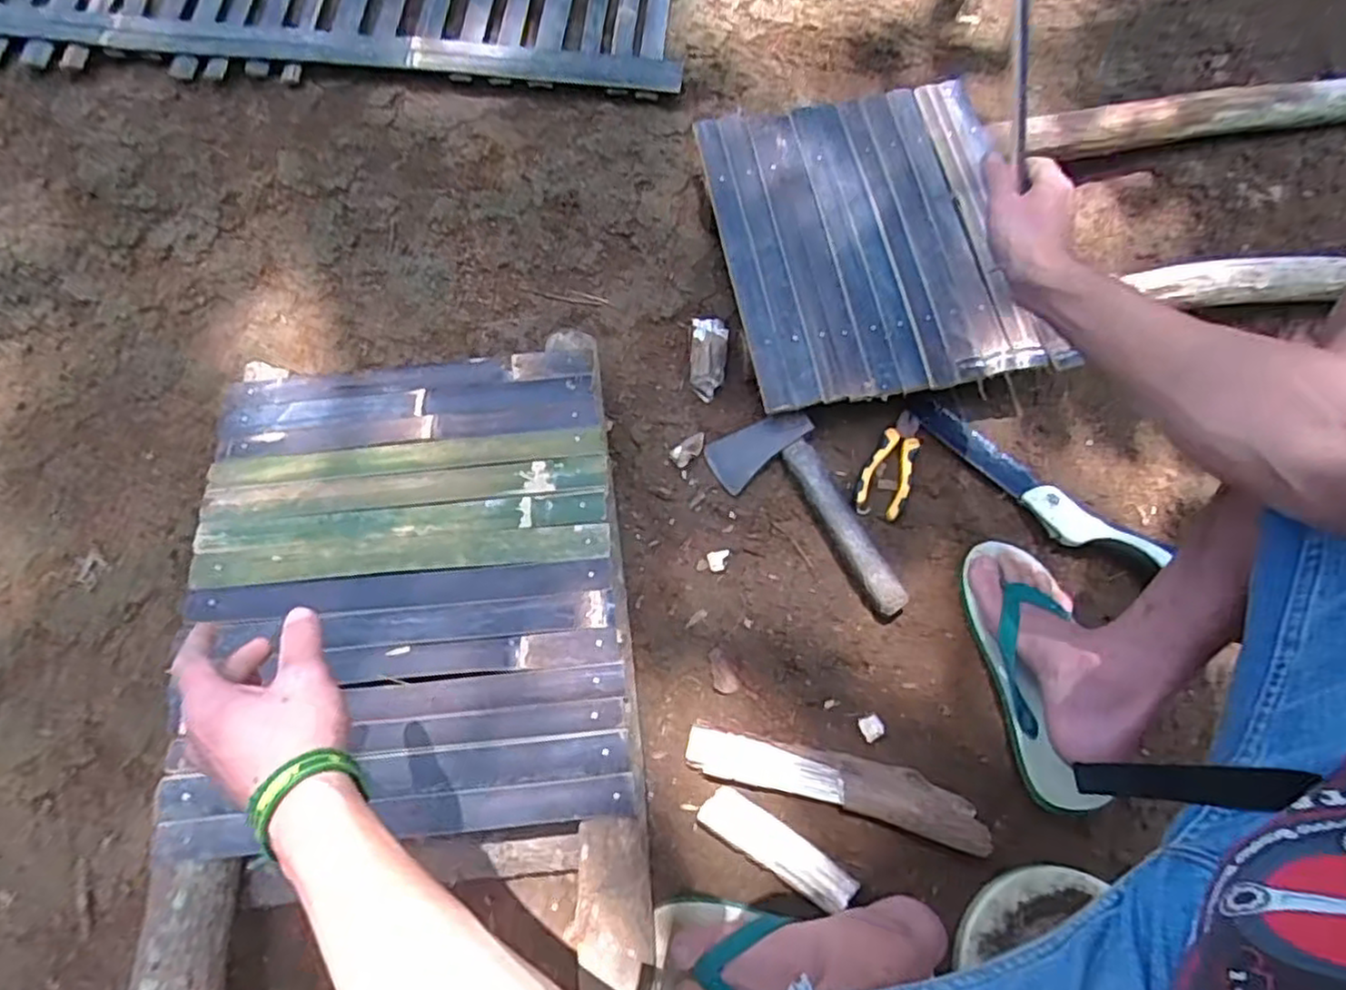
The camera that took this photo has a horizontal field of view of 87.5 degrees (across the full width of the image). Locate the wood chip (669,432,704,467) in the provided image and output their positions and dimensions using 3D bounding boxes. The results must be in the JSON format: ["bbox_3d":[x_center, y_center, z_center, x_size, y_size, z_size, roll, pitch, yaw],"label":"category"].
[{"bbox_3d":[0.020,-0.053,0.811,0.045,0.012,0.024,-37,76,-14],"label":"wood chip"}]

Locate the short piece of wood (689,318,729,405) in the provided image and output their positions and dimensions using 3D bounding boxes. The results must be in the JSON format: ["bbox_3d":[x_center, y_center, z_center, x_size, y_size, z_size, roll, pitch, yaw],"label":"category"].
[{"bbox_3d":[0.043,-0.169,0.836,0.046,0.037,0.110,3,71,1],"label":"short piece of wood"}]

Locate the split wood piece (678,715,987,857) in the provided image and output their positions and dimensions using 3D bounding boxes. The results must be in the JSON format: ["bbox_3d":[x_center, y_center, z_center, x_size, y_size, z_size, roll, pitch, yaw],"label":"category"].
[{"bbox_3d":[0.158,0.280,0.686,0.293,0.047,0.056,14,71,5],"label":"split wood piece"}]

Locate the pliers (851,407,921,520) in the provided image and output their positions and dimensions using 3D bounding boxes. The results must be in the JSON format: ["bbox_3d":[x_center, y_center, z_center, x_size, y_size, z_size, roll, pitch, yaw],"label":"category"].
[{"bbox_3d":[0.249,-0.035,0.797,0.053,0.018,0.126,24,71,6],"label":"pliers"}]

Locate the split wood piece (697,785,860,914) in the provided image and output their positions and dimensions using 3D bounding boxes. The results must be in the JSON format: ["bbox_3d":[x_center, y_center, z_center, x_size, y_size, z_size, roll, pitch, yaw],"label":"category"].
[{"bbox_3d":[0.099,0.340,0.675,0.154,0.022,0.041,33,72,9],"label":"split wood piece"}]

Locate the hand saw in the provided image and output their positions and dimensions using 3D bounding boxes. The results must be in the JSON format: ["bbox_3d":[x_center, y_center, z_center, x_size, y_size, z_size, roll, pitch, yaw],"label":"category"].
[{"bbox_3d":[0.397,-0.010,0.777,0.328,0.024,0.055,39,73,11],"label":"hand saw"}]

